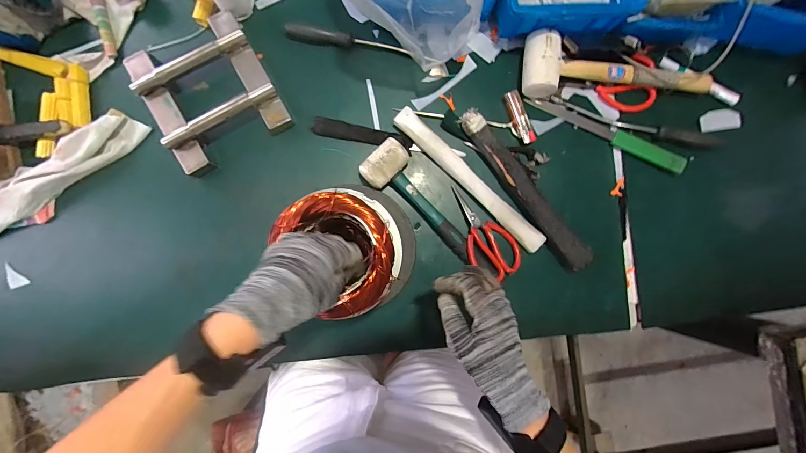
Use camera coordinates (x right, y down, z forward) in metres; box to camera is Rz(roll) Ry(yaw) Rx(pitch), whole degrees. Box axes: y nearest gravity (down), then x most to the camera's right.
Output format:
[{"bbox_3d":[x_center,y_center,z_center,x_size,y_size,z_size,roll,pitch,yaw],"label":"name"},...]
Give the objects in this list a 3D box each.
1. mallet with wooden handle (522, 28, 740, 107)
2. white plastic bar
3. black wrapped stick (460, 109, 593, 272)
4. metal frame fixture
[{"bbox_3d":[0.362,-0.239,0.532,0.345,0.050,0.093,5,89,-1],"label":"mallet with wooden handle"},{"bbox_3d":[0.105,-0.072,0.542,0.301,0.029,0.033,43,89,0],"label":"white plastic bar"},{"bbox_3d":[0.190,-0.056,0.531,0.049,0.033,0.293,-36,90,-1],"label":"black wrapped stick"},{"bbox_3d":[-0.294,-0.202,0.518,0.174,0.054,0.194,-29,90,-1],"label":"metal frame fixture"}]

